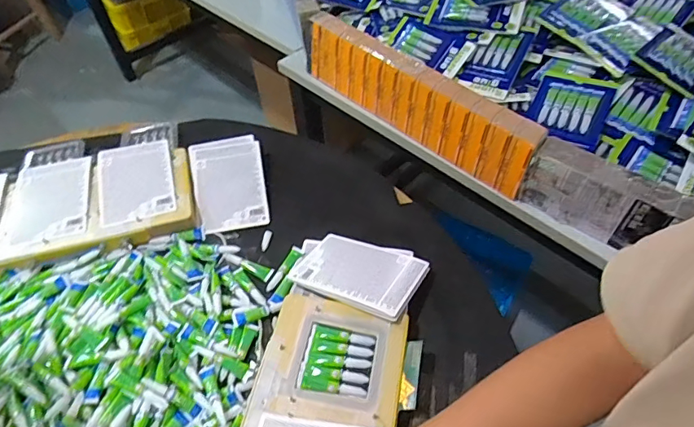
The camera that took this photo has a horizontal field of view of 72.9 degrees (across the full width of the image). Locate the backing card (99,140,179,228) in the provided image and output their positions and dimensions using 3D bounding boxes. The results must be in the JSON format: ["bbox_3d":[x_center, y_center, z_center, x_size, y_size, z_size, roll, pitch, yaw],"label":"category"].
[{"bbox_3d":[-0.348,-0.056,0.774,0.114,0.010,0.166,-14,56,-13],"label":"backing card"}]

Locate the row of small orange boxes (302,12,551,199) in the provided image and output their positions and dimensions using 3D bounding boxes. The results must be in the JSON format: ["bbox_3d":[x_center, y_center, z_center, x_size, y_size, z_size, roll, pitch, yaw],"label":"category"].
[{"bbox_3d":[0.118,-0.213,0.852,0.073,0.115,0.504,-38,57,-24],"label":"row of small orange boxes"}]

